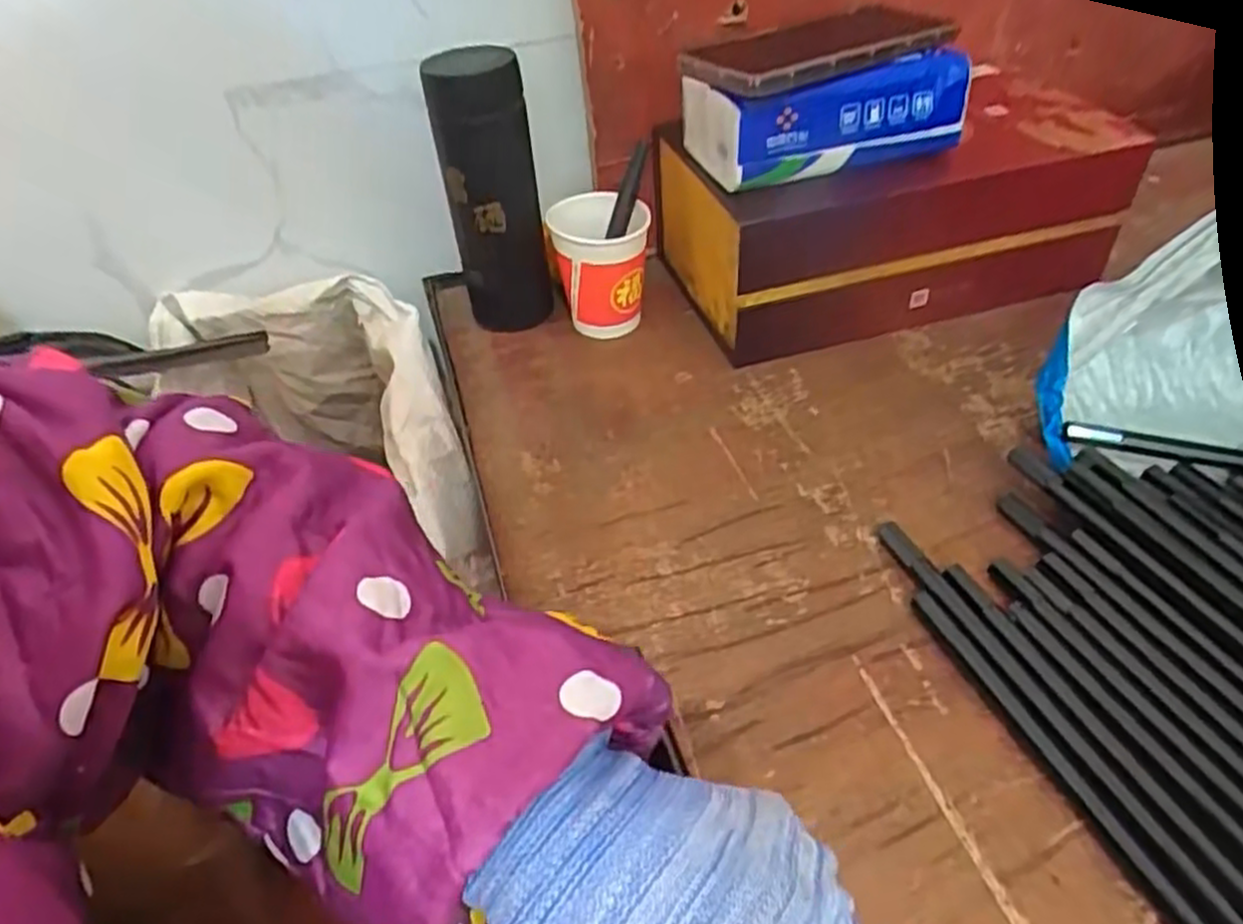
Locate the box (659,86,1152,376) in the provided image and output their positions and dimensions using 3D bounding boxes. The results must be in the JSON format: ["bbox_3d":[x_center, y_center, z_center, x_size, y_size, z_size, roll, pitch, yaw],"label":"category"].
[{"bbox_3d":[0.194,-0.186,0.580,0.318,0.120,0.146,-13,44,-8],"label":"box"}]

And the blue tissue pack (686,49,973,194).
[{"bbox_3d":[0.133,-0.236,0.509,0.170,0.058,0.096,-18,47,-7],"label":"blue tissue pack"}]

